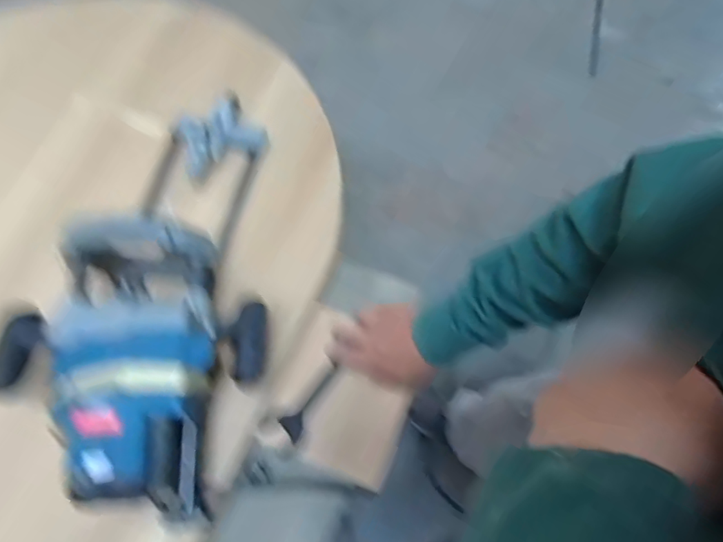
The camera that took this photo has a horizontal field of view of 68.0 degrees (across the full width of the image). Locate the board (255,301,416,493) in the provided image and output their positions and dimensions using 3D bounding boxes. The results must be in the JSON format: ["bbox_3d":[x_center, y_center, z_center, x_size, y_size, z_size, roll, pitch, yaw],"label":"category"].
[{"bbox_3d":[-0.020,0.152,0.661,0.165,0.016,0.176,26,62,-3],"label":"board"}]

